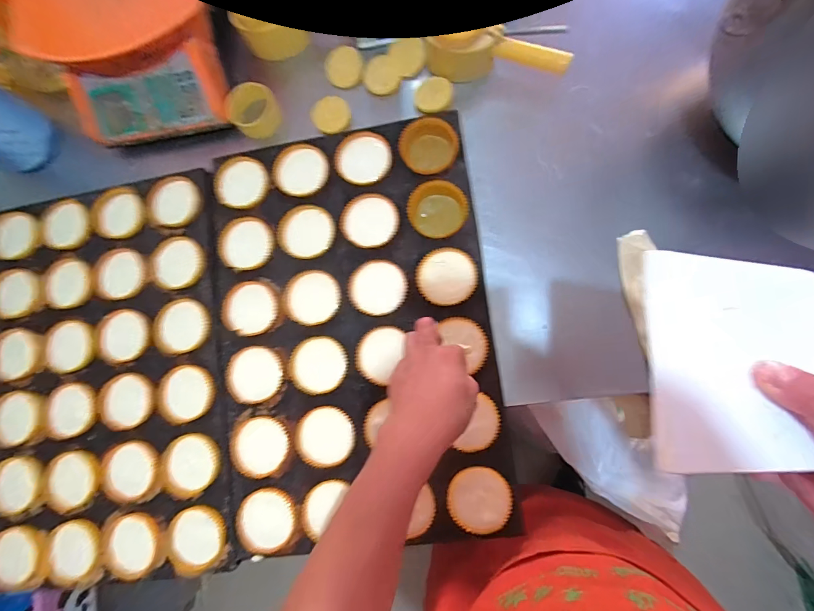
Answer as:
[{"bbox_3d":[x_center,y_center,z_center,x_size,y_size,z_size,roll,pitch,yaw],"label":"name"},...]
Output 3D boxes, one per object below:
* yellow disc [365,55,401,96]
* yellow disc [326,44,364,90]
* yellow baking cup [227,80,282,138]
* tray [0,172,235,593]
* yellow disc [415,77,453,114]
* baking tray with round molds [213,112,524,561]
[{"bbox_3d":[-0.038,-0.359,0.566,0.054,0.004,0.059,0,93,6],"label":"yellow disc"},{"bbox_3d":[-0.099,-0.374,0.574,0.058,0.005,0.060,1,97,5],"label":"yellow disc"},{"bbox_3d":[-0.241,-0.306,0.574,0.076,0.052,0.070,-1,83,7],"label":"yellow baking cup"},{"bbox_3d":[-0.452,0.099,0.544,0.379,0.024,0.563,-7,82,6],"label":"tray"},{"bbox_3d":[0.039,-0.316,0.544,0.053,0.011,0.048,4,83,7],"label":"yellow disc"},{"bbox_3d":[-0.075,0.030,0.509,0.381,0.038,0.549,-7,82,6],"label":"baking tray with round molds"}]

